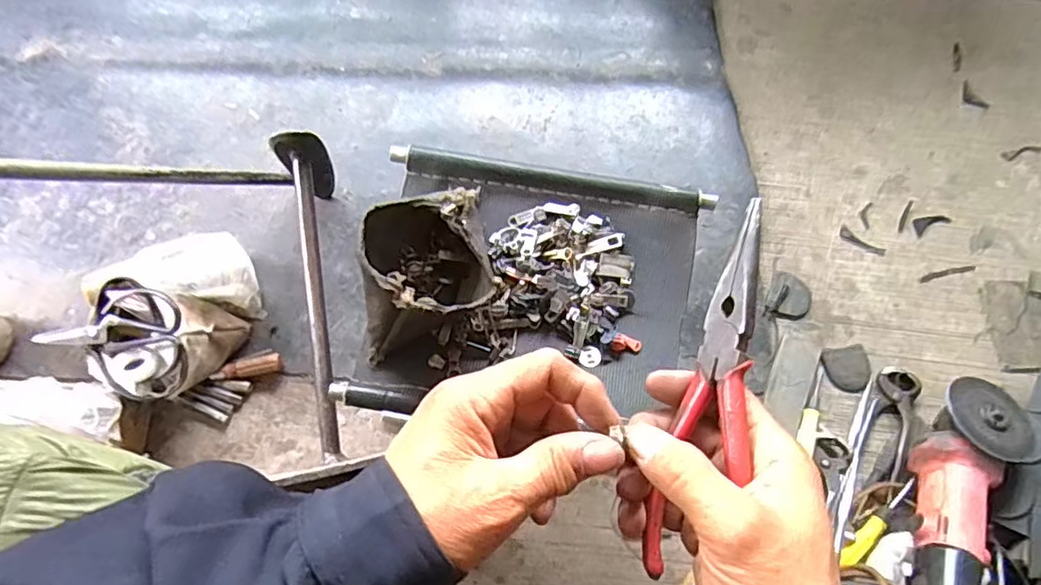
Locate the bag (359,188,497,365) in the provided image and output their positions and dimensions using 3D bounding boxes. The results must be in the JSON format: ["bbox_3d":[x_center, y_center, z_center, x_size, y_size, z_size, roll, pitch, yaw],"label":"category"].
[{"bbox_3d":[-0.074,-0.011,0.479,0.096,0.084,0.126,7,72,2],"label":"bag"}]

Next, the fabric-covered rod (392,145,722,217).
[{"bbox_3d":[0.027,-0.100,0.527,0.281,0.021,0.022,8,72,2],"label":"fabric-covered rod"}]

